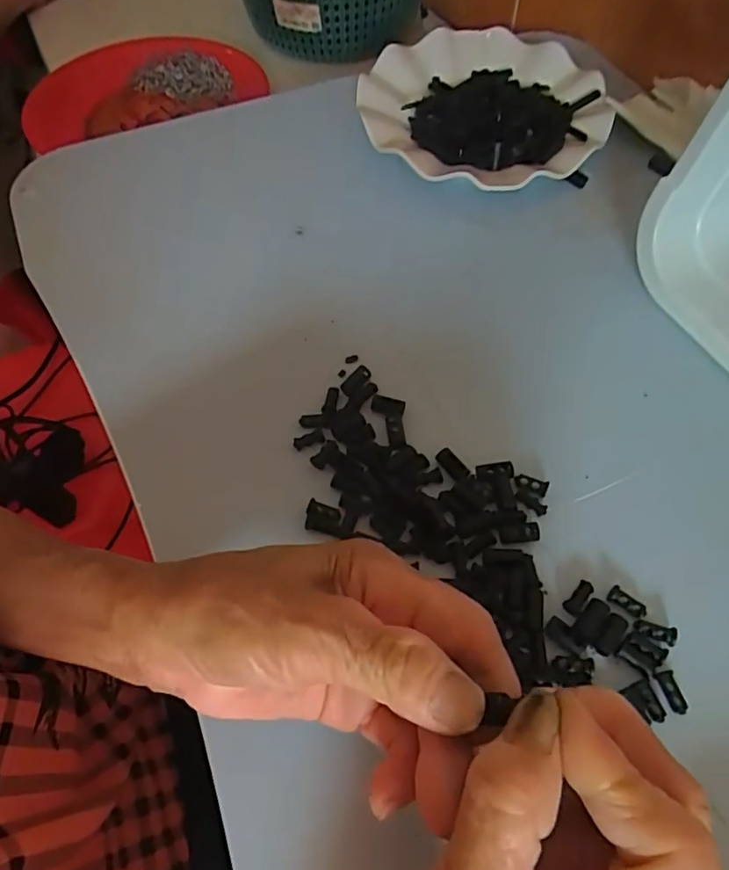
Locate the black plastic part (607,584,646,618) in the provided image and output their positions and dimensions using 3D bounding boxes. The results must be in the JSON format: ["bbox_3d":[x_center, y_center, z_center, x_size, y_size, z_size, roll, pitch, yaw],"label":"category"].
[{"bbox_3d":[0.118,0.075,0.258,0.017,0.004,0.008,28,64,18],"label":"black plastic part"}]

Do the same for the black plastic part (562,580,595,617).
[{"bbox_3d":[0.098,0.074,0.261,0.008,0.004,0.017,40,68,22],"label":"black plastic part"}]

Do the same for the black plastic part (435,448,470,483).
[{"bbox_3d":[0.045,0.016,0.294,0.009,0.006,0.019,-30,63,-15],"label":"black plastic part"}]

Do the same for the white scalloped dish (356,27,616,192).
[{"bbox_3d":[0.084,-0.237,0.427,0.173,0.034,0.182,-1,59,1],"label":"white scalloped dish"}]

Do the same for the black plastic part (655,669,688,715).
[{"bbox_3d":[0.128,0.106,0.239,0.007,0.004,0.016,-15,60,-7],"label":"black plastic part"}]

